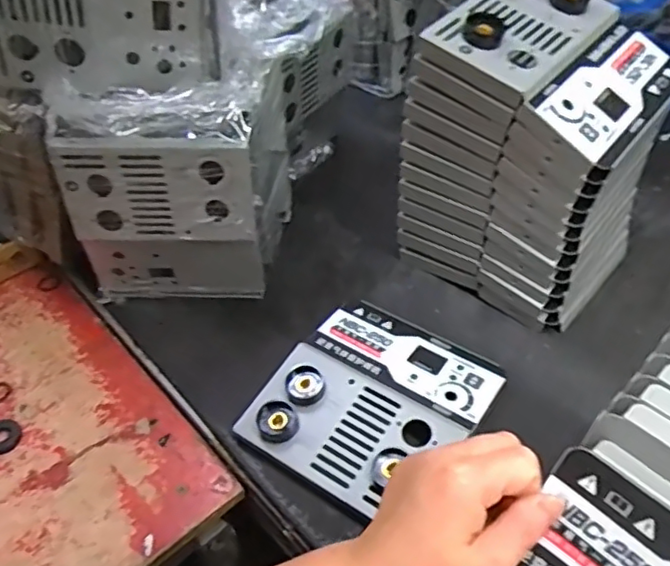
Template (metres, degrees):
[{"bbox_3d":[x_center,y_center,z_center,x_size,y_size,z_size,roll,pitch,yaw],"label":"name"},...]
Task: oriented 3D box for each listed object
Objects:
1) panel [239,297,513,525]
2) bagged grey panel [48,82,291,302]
[{"bbox_3d":[0.032,0.093,0.487,0.154,0.042,0.165,24,51,26],"label":"panel"},{"bbox_3d":[-0.136,-0.089,0.558,0.164,0.193,0.126,2,45,6],"label":"bagged grey panel"}]

